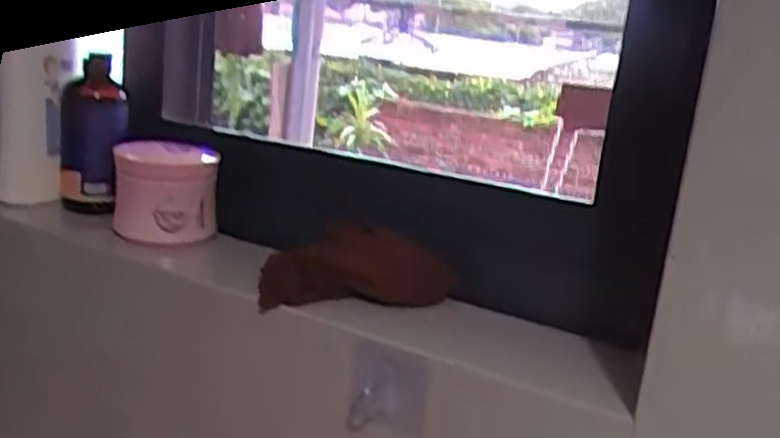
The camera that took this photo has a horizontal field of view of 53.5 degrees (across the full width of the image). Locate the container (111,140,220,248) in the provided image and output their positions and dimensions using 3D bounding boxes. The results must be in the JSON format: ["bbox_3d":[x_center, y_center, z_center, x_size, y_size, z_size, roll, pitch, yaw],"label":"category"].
[{"bbox_3d":[-0.224,-0.025,0.774,0.098,0.094,0.078,2,15,-15],"label":"container"}]

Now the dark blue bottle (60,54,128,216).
[{"bbox_3d":[-0.313,-0.085,0.818,0.066,0.157,0.062,1,15,-20],"label":"dark blue bottle"}]

